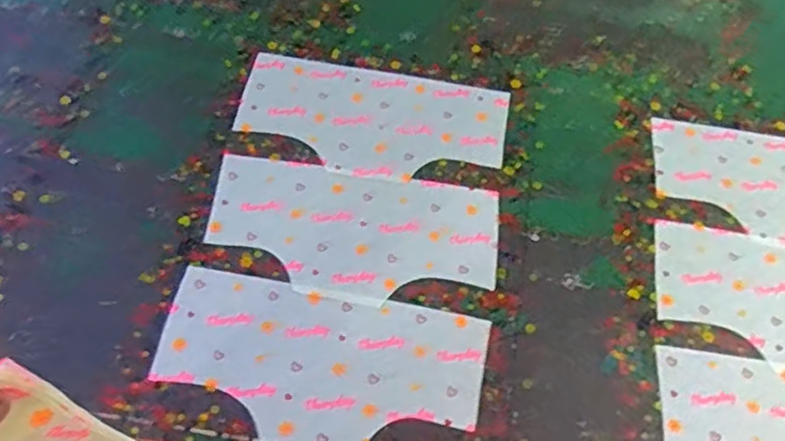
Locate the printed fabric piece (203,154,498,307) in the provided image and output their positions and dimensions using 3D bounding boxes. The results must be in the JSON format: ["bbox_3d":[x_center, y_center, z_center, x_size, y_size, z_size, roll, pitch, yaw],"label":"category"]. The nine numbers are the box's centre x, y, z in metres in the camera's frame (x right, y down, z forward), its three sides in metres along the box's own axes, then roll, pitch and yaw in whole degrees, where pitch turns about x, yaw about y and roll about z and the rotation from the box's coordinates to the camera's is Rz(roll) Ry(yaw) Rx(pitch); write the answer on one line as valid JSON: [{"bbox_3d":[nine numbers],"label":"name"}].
[{"bbox_3d":[-0.043,0.012,0.706,0.305,0.009,0.148,8,63,1],"label":"printed fabric piece"}]

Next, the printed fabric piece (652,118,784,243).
[{"bbox_3d":[0.461,-0.040,0.766,0.305,0.008,0.146,10,63,2],"label":"printed fabric piece"}]

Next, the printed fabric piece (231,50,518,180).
[{"bbox_3d":[-0.023,-0.120,0.773,0.309,0.009,0.147,8,63,1],"label":"printed fabric piece"}]

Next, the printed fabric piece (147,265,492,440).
[{"bbox_3d":[-0.069,0.141,0.632,0.308,0.006,0.148,11,63,2],"label":"printed fabric piece"}]

